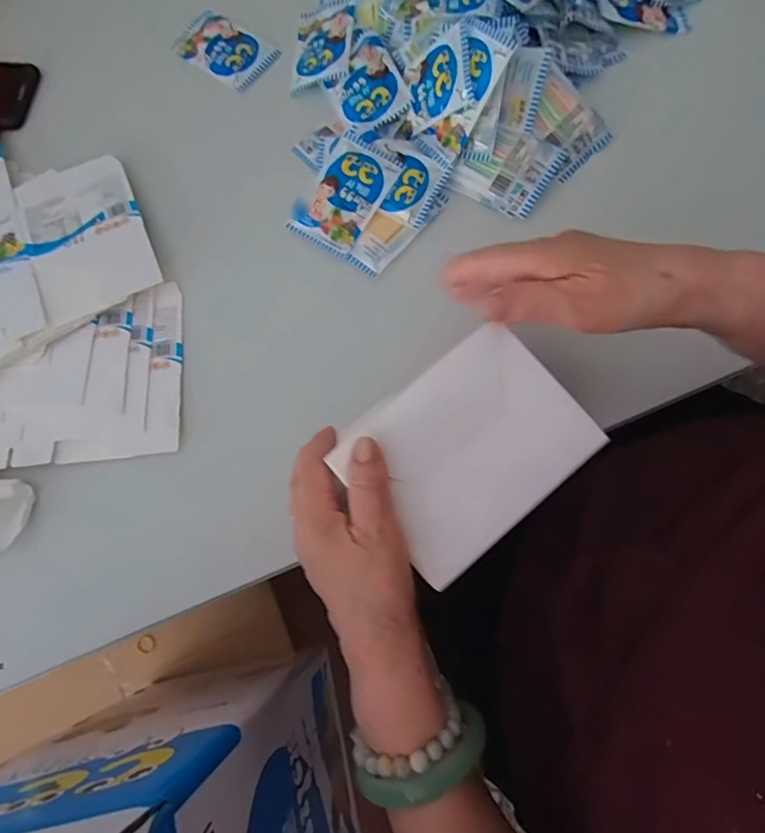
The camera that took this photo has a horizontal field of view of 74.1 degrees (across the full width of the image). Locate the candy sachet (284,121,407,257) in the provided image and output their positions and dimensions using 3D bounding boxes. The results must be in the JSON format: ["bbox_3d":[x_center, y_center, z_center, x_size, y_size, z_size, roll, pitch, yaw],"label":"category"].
[{"bbox_3d":[-0.032,-0.200,0.448,0.064,0.011,0.105,32,80,11],"label":"candy sachet"}]

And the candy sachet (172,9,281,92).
[{"bbox_3d":[-0.160,-0.372,0.513,0.108,0.013,0.064,38,81,12],"label":"candy sachet"}]

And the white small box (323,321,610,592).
[{"bbox_3d":[0.052,0.018,0.310,0.135,0.011,0.106,-39,82,-6],"label":"white small box"}]

